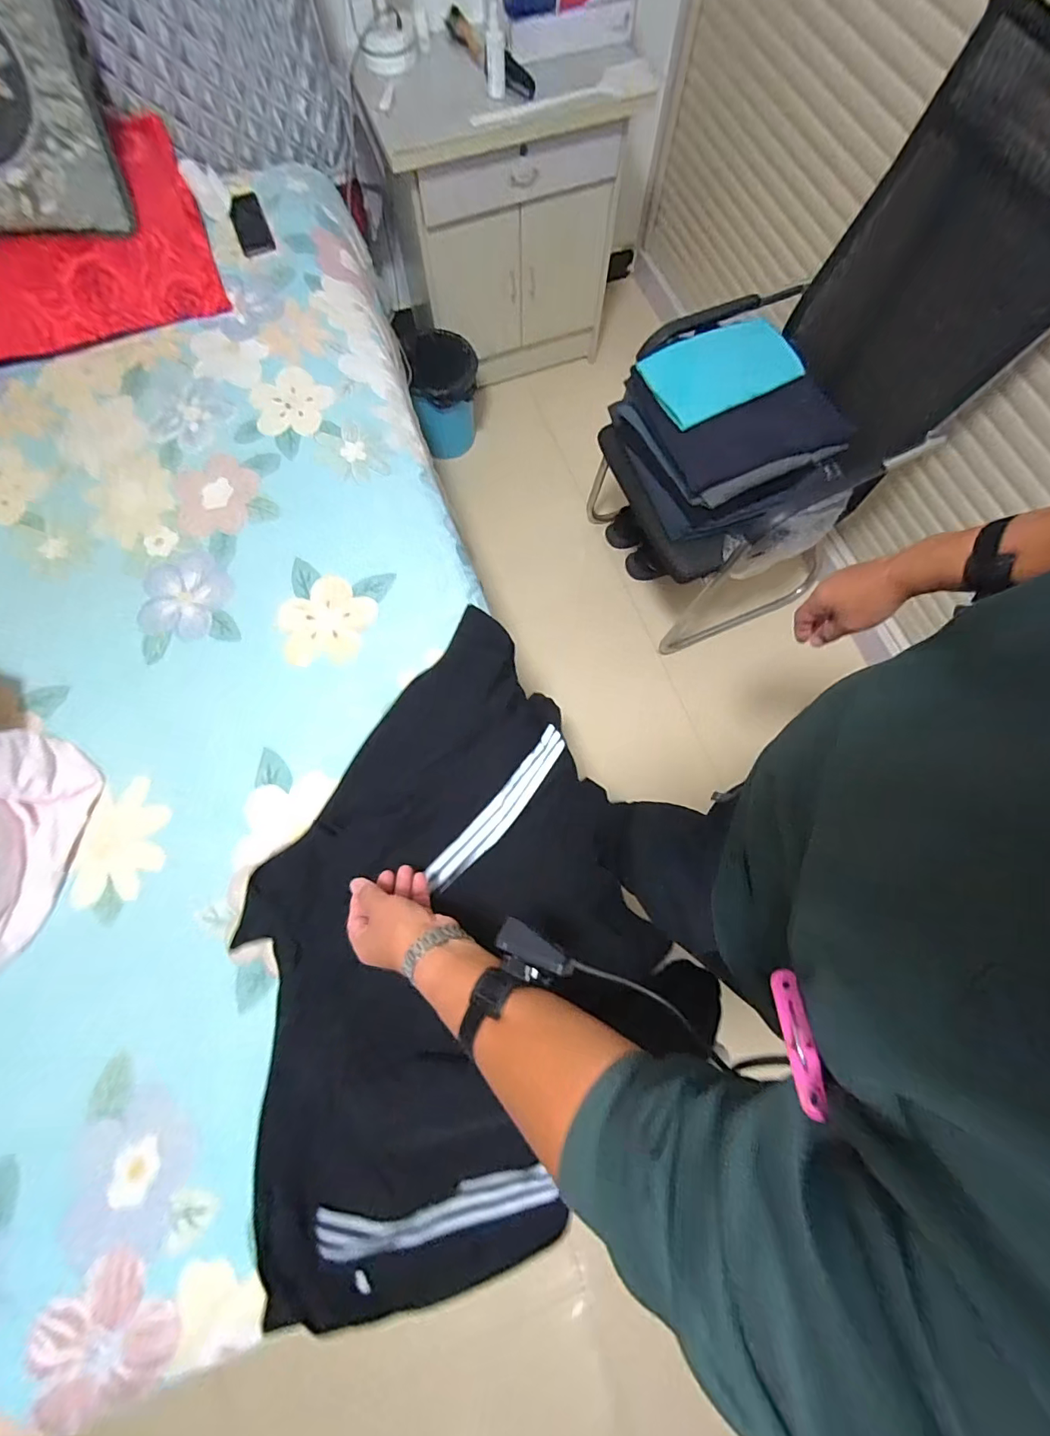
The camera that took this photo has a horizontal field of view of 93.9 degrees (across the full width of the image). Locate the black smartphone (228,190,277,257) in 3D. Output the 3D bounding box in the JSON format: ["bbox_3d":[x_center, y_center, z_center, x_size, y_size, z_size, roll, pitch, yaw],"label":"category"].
[{"bbox_3d":[-0.631,-1.135,1.127,0.074,0.019,0.180,-21,75,-7],"label":"black smartphone"}]

